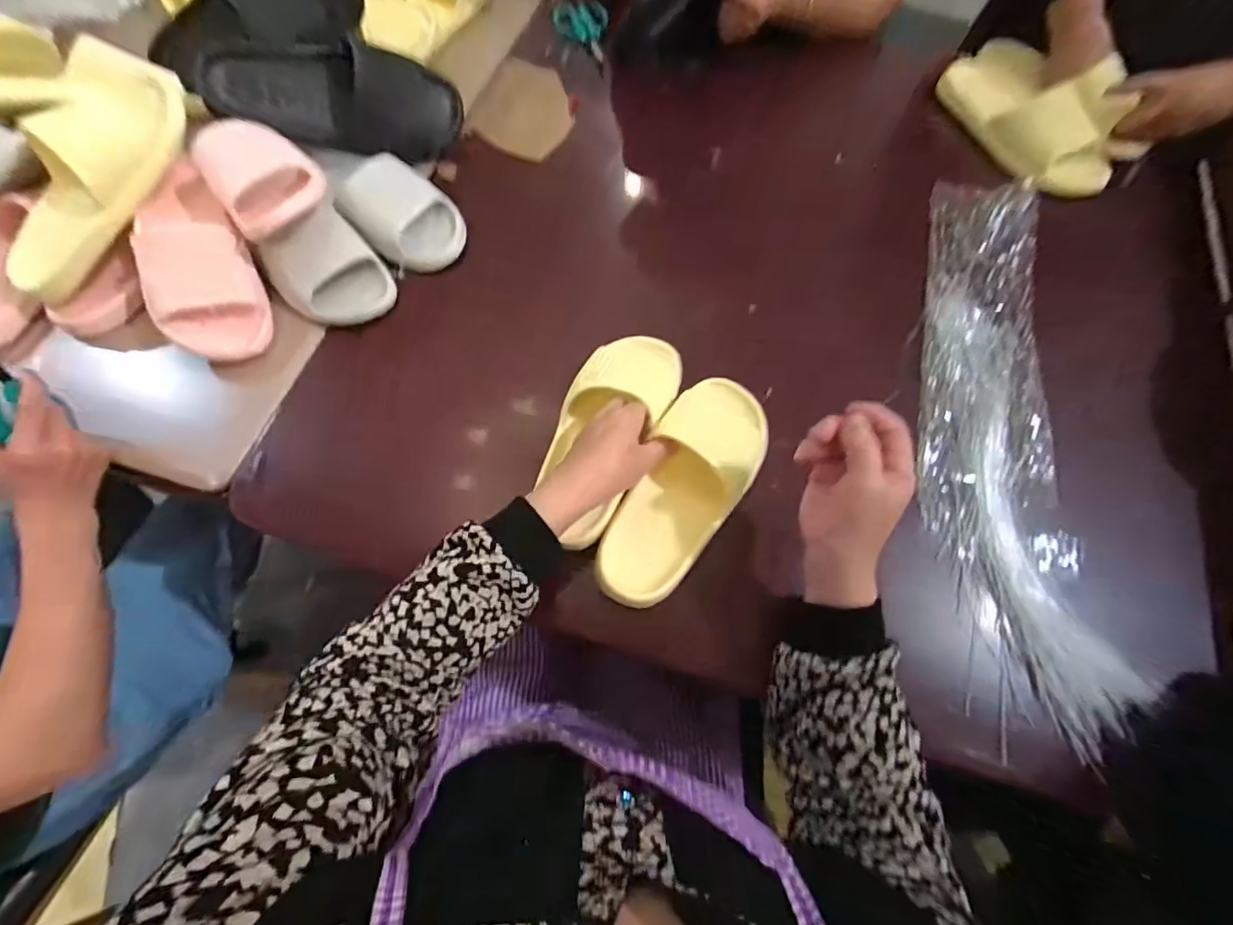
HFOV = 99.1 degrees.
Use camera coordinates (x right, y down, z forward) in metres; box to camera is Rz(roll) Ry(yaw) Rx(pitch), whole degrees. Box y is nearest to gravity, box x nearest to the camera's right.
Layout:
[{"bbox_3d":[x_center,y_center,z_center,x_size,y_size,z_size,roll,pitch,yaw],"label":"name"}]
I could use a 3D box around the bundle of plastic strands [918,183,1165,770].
[{"bbox_3d":[0.396,-0.060,0.543,0.170,0.046,0.634,5,67,2],"label":"bundle of plastic strands"}]

